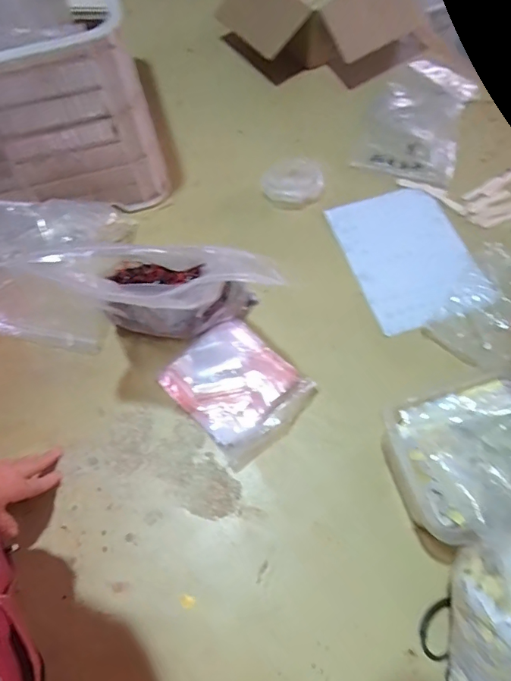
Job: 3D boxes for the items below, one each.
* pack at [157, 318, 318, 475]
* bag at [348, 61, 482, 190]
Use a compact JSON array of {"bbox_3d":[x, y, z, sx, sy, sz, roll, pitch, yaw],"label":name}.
[{"bbox_3d":[-0.027,0.068,0.663,0.166,0.043,0.193,-40,69,-15],"label":"pack"},{"bbox_3d":[0.331,-0.454,0.901,0.188,0.030,0.324,19,67,11],"label":"bag"}]

